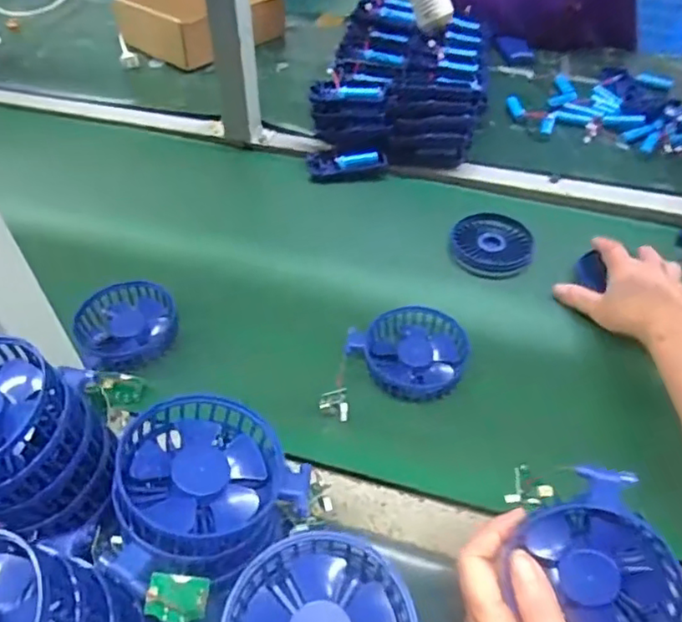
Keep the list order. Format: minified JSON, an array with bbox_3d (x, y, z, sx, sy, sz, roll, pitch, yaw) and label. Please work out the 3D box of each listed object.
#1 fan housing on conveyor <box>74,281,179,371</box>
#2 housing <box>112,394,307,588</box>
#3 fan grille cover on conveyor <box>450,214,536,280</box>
[{"bbox_3d":[-0.193,0.013,0.543,0.085,0.021,0.095,-15,48,-13],"label":"fan housing on conveyor"},{"bbox_3d":[-0.075,0.101,0.342,0.089,0.036,0.089,11,46,-11],"label":"housing"},{"bbox_3d":[0.164,-0.074,0.648,0.086,0.024,0.081,12,48,12],"label":"fan grille cover on conveyor"}]

